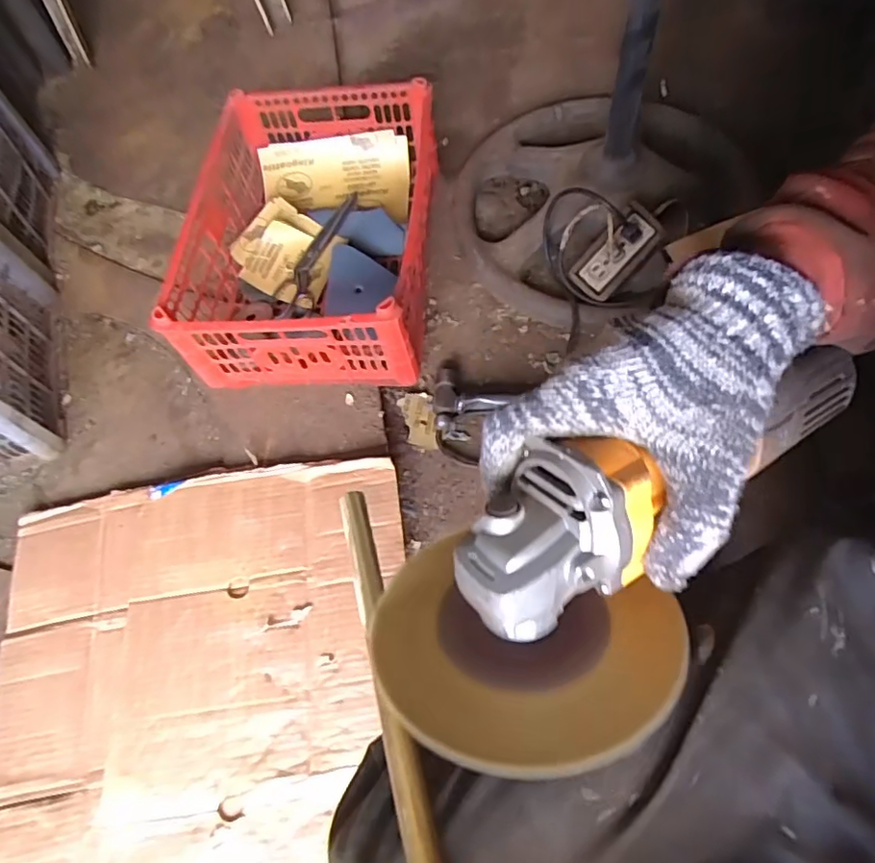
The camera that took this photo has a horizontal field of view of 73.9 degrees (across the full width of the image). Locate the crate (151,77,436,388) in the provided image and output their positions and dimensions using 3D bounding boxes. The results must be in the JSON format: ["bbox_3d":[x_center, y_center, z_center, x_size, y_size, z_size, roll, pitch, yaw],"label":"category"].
[{"bbox_3d":[-0.180,-0.283,0.849,0.322,0.157,0.416,1,63,6],"label":"crate"}]

